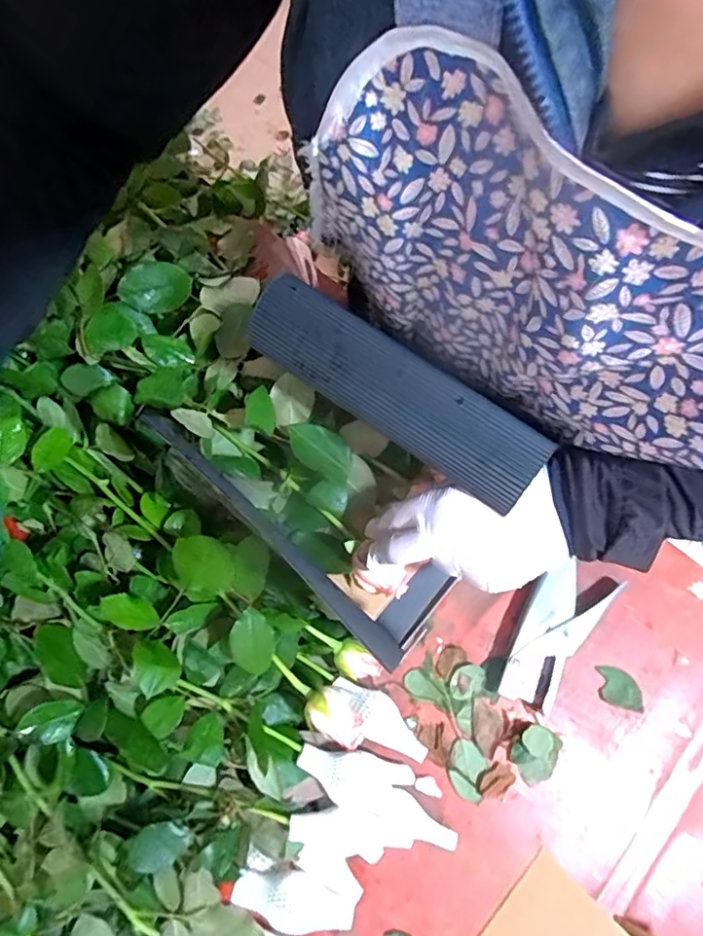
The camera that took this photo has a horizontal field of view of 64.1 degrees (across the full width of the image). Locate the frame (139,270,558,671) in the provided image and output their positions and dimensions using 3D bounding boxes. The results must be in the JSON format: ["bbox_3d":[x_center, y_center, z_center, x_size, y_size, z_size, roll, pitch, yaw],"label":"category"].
[{"bbox_3d":[-0.006,0.000,0.405,0.218,0.160,0.149,41,75,12],"label":"frame"}]

